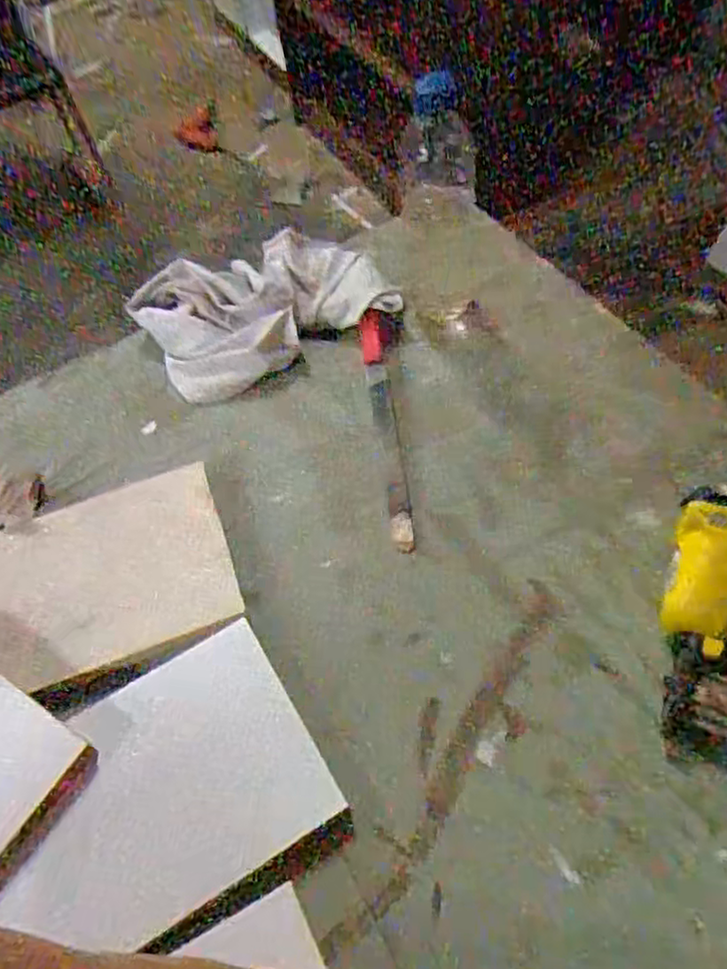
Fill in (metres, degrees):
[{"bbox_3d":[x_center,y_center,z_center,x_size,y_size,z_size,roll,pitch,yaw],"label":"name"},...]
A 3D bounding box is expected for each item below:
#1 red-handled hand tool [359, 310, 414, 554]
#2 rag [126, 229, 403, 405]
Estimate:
[{"bbox_3d":[0.019,-0.058,0.643,0.025,0.023,0.261,-8,56,3],"label":"red-handled hand tool"},{"bbox_3d":[-0.107,-0.189,0.730,0.242,0.051,0.163,-27,57,-9],"label":"rag"}]

